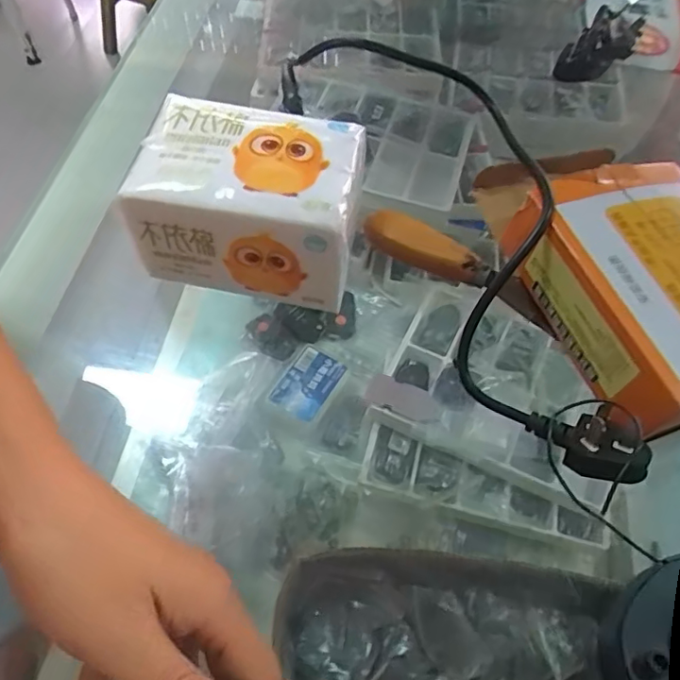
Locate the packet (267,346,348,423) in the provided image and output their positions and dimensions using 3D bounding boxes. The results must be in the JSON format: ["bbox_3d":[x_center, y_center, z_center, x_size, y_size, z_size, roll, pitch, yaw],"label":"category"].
[{"bbox_3d":[-0.035,0.049,0.623,0.055,0.013,0.080,30,62,14],"label":"packet"}]

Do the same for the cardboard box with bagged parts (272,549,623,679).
[{"bbox_3d":[0.092,0.267,0.468,0.279,0.071,0.153,5,59,-1],"label":"cardboard box with bagged parts"}]

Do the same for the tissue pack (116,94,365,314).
[{"bbox_3d":[-0.049,-0.079,0.322,0.114,0.070,0.084,9,59,2],"label":"tissue pack"}]

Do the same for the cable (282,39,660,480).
[{"bbox_3d":[0.073,-0.079,0.335,0.103,0.074,0.345,-25,63,-17],"label":"cable"}]

